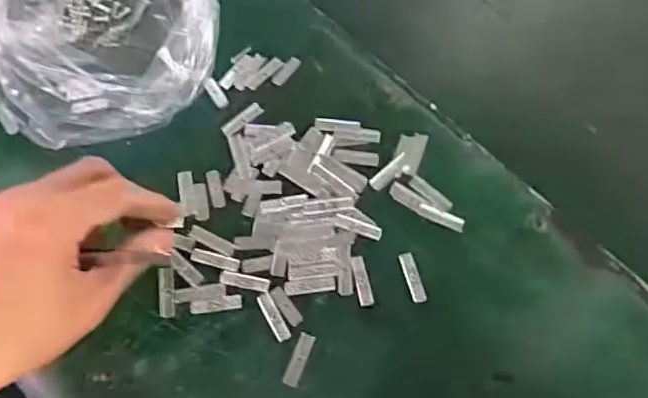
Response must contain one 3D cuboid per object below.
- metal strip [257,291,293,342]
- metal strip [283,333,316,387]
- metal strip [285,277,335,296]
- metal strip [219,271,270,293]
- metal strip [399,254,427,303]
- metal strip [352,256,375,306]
[{"bbox_3d":[-0.030,0.070,0.335,0.010,0.004,0.031,-27,72,-11],"label":"metal strip"},{"bbox_3d":[-0.014,0.093,0.326,0.009,0.004,0.030,20,70,6],"label":"metal strip"},{"bbox_3d":[-0.008,0.052,0.341,0.030,0.004,0.008,-6,69,-4],"label":"metal strip"},{"bbox_3d":[-0.048,0.050,0.343,0.031,0.004,0.008,12,69,3],"label":"metal strip"},{"bbox_3d":[0.054,0.047,0.343,0.009,0.004,0.031,-14,70,-7],"label":"metal strip"},{"bbox_3d":[0.023,0.050,0.343,0.009,0.004,0.030,-12,70,-6],"label":"metal strip"}]

